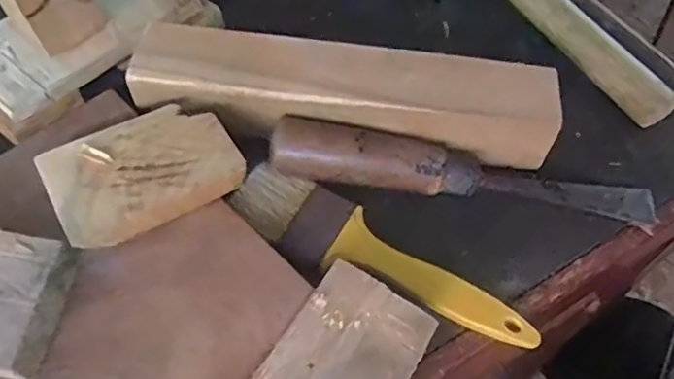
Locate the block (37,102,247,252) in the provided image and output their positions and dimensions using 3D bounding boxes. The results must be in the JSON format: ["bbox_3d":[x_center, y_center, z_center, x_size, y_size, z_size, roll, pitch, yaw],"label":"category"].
[{"bbox_3d":[-0.102,-0.009,0.315,0.093,0.023,0.065,-27,62,-16],"label":"block"}]

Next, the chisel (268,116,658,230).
[{"bbox_3d":[0.073,-0.009,0.337,0.219,0.031,0.029,7,58,4],"label":"chisel"}]

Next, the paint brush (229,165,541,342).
[{"bbox_3d":[0.022,0.038,0.318,0.172,0.014,0.045,27,62,15],"label":"paint brush"}]

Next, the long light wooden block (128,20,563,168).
[{"bbox_3d":[0.005,-0.059,0.343,0.240,0.025,0.056,9,59,5],"label":"long light wooden block"}]

